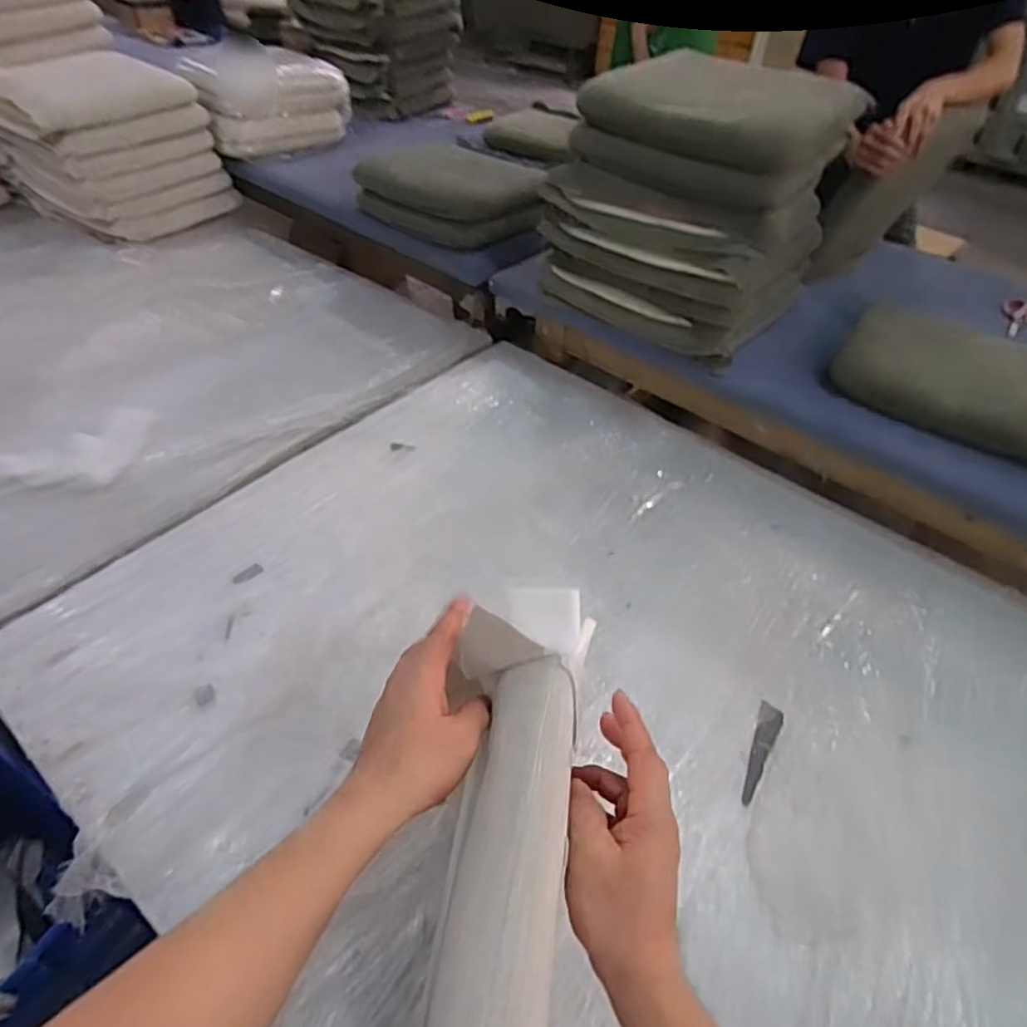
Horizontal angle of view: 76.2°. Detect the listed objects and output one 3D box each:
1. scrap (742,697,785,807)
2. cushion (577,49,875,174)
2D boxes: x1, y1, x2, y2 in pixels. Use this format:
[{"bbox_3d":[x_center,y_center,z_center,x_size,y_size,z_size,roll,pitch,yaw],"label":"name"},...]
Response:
[{"bbox_3d":[0.343,0.330,0.901,0.032,0.007,0.161,20,48,16],"label":"scrap"},{"bbox_3d":[0.402,-0.781,1.238,0.428,0.090,0.388,28,50,22],"label":"cushion"}]

